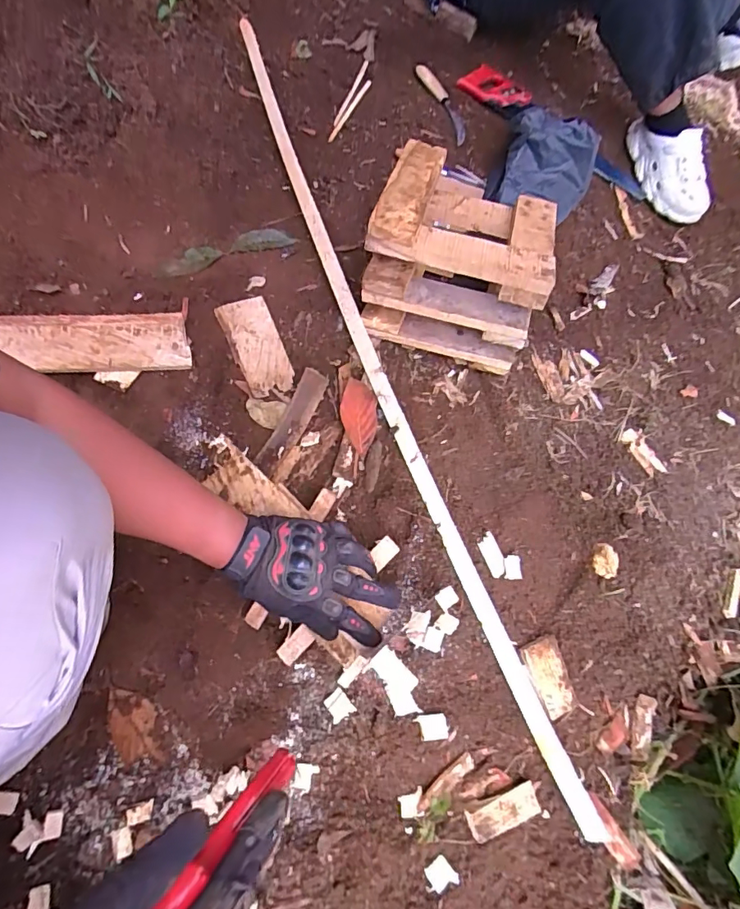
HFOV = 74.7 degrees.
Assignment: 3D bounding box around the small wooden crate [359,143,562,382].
[{"bbox_3d":[0.136,-0.292,0.725,0.238,0.212,0.238,15,67,7],"label":"small wooden crate"}]

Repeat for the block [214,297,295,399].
[{"bbox_3d":[-0.172,-0.168,0.735,0.075,0.014,0.169,-23,68,-9],"label":"block"}]

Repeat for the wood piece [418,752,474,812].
[{"bbox_3d":[0.090,0.381,0.564,0.083,0.009,0.017,-25,67,-29],"label":"wood piece"}]

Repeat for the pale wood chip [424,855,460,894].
[{"bbox_3d":[0.077,0.471,0.541,0.035,0.010,0.031,-35,71,-14],"label":"pale wood chip"}]

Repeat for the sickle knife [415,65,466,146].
[{"bbox_3d":[0.157,-0.737,1.022,0.049,0.020,0.180,-35,94,-14],"label":"sickle knife"}]

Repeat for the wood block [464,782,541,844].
[{"bbox_3d":[0.159,0.423,0.572,0.092,0.012,0.035,-12,66,-19],"label":"wood block"}]

